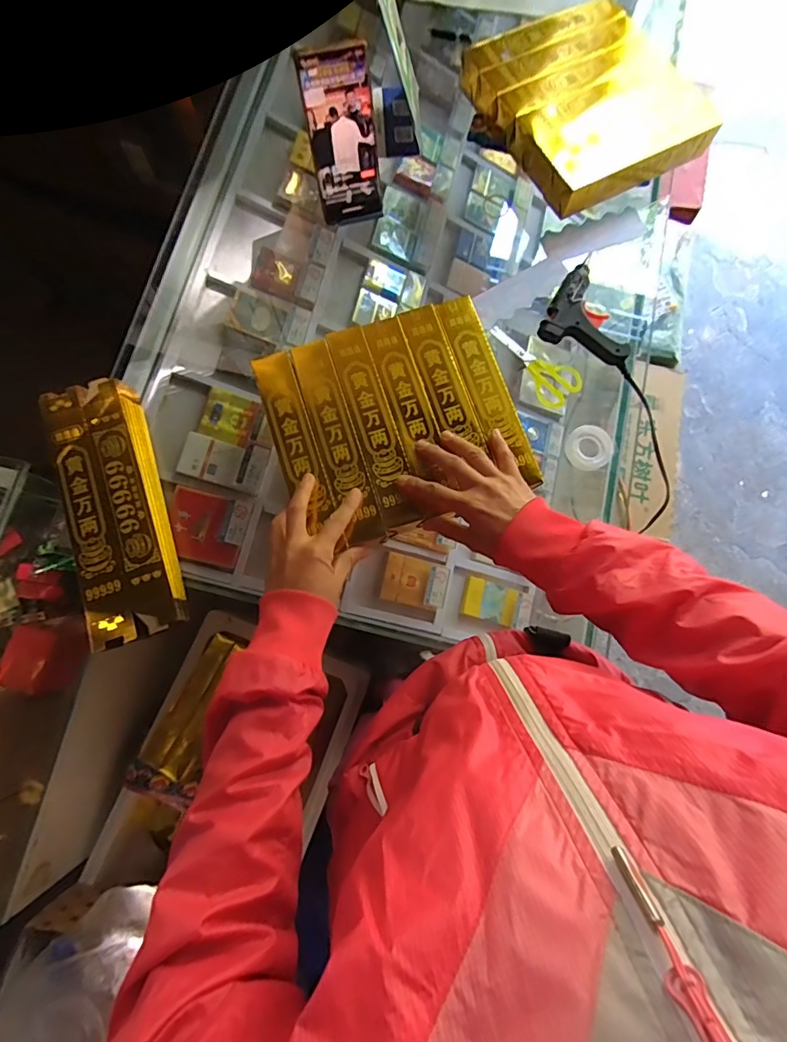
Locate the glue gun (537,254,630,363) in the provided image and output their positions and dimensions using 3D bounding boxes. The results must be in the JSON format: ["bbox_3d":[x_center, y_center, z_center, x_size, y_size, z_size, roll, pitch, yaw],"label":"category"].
[{"bbox_3d":[0.240,-0.248,0.562,0.103,0.023,0.102,25,79,3],"label":"glue gun"}]

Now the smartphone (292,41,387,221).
[{"bbox_3d":[-0.056,-0.429,0.532,0.075,0.157,0.007,-12,53,-1],"label":"smartphone"}]

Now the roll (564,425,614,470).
[{"bbox_3d":[0.226,-0.085,0.539,0.049,0.012,0.051,0,79,-1],"label":"roll"}]

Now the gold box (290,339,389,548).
[{"bbox_3d":[-0.060,-0.087,0.504,0.042,0.018,0.227,-18,81,-5],"label":"gold box"}]

